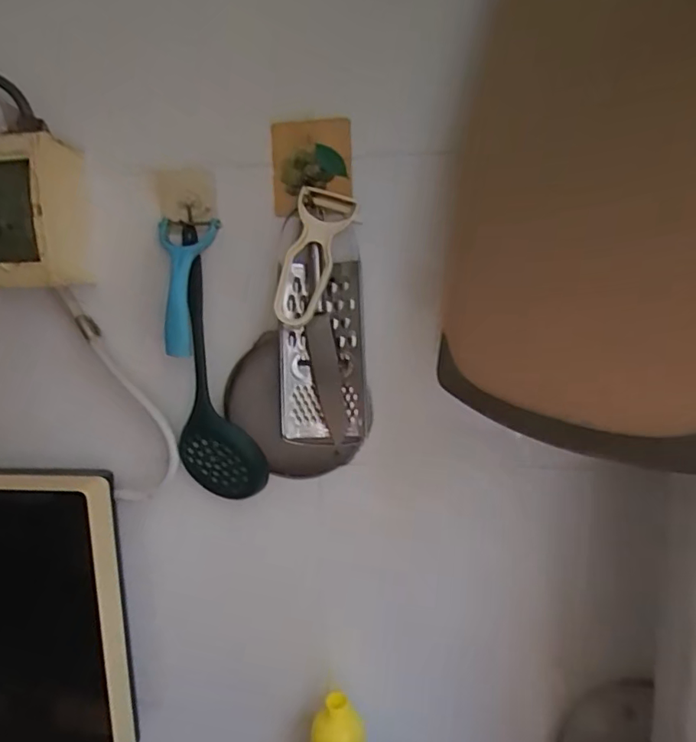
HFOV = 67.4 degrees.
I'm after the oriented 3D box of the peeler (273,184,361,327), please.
[{"bbox_3d":[-0.035,-0.105,0.483,0.055,0.130,0.020,18,-4,11],"label":"peeler"}]

